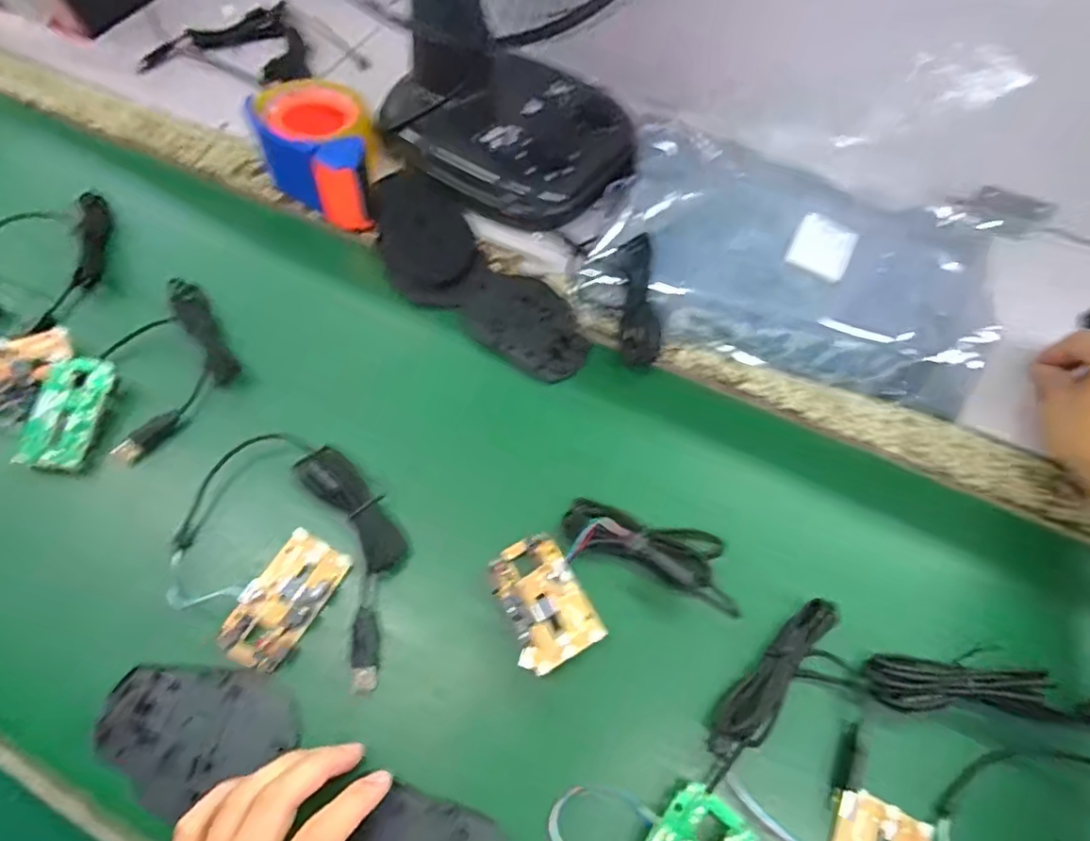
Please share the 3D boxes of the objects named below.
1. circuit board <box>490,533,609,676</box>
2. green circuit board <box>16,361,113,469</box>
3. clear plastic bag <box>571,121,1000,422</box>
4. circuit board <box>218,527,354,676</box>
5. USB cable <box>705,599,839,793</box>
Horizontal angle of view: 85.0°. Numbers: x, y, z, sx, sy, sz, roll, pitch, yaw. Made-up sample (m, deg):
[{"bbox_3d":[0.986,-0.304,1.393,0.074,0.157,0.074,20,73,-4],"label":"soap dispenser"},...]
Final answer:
[{"bbox_3d":[-0.002,0.108,0.362,0.049,0.016,0.075,-24,64,-13],"label":"circuit board"},{"bbox_3d":[-0.334,-0.008,0.416,0.046,0.013,0.080,5,62,3],"label":"green circuit board"},{"bbox_3d":[0.188,-0.126,0.464,0.281,0.046,0.186,21,63,11],"label":"clear plastic bag"},{"bbox_3d":[-0.160,0.110,0.365,0.047,0.008,0.079,22,64,12],"label":"circuit board"},{"bbox_3d":[0.126,0.150,0.336,0.025,0.026,0.119,36,67,17],"label":"USB cable"}]

